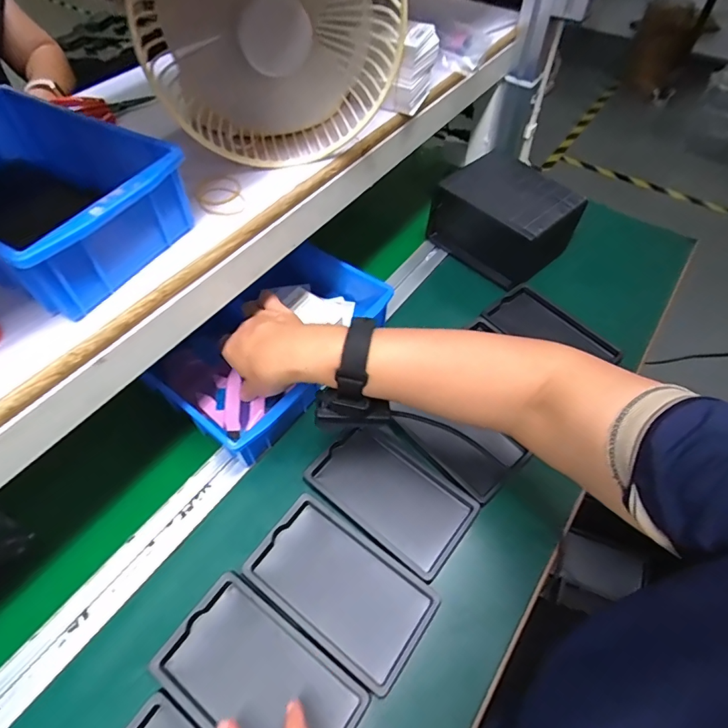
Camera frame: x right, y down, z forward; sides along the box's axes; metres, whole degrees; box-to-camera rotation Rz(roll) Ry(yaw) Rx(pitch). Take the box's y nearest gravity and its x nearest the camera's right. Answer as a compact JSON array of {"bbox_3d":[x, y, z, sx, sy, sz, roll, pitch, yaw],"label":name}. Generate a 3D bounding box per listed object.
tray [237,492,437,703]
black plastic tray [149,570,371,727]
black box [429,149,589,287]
[{"bbox_3d":[-0.021,0.206,0.426,0.160,0.029,0.093,32,61,19],"label":"tray"},{"bbox_3d":[-0.084,0.260,0.379,0.157,0.030,0.091,32,61,19],"label":"black plastic tray"},{"bbox_3d":[0.207,-0.211,0.667,0.151,0.105,0.170,-35,60,-22],"label":"black box"}]

